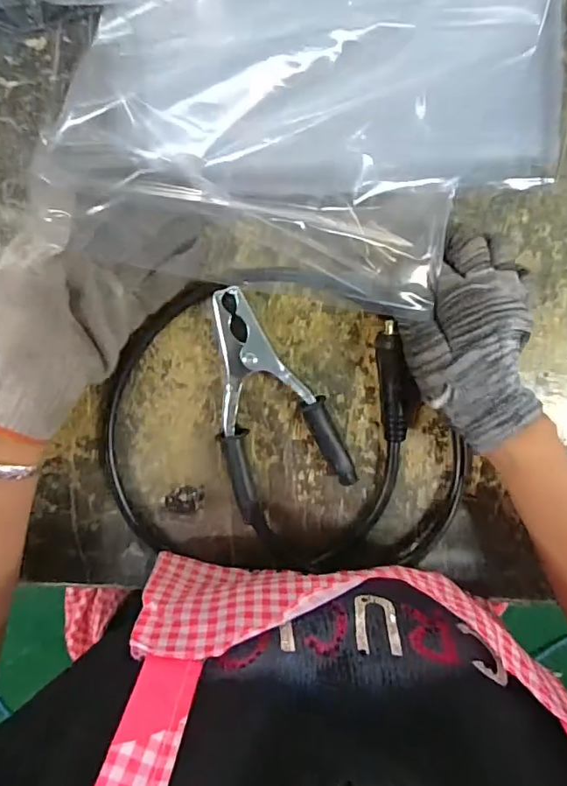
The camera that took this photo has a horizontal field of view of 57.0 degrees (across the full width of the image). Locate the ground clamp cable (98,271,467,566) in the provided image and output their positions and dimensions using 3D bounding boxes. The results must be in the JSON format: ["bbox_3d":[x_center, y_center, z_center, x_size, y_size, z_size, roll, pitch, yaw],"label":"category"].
[{"bbox_3d":[0.006,0.022,0.343,0.238,0.023,0.197,1,98,-5],"label":"ground clamp cable"}]

